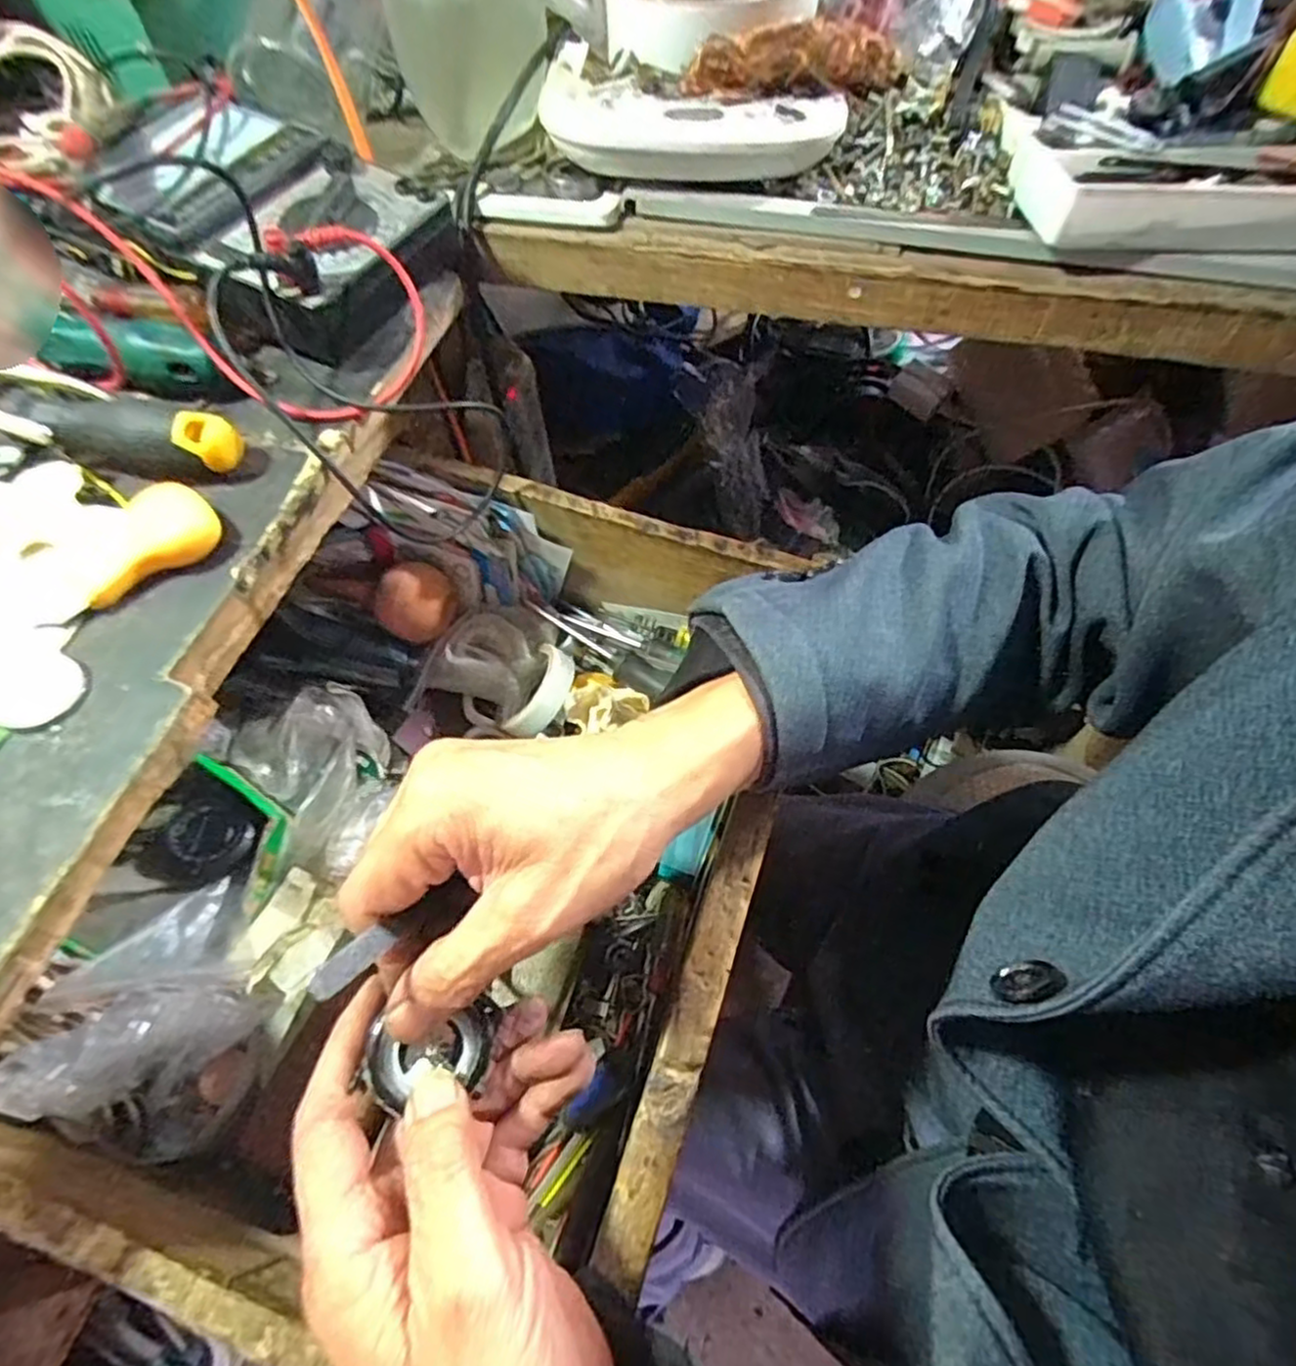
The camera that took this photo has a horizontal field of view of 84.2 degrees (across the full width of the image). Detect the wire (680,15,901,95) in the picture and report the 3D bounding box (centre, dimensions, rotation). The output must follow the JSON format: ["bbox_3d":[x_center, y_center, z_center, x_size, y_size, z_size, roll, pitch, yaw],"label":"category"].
[{"bbox_3d":[0.079,-0.341,0.389,0.113,0.025,0.028,-6,59,-3],"label":"wire"}]

